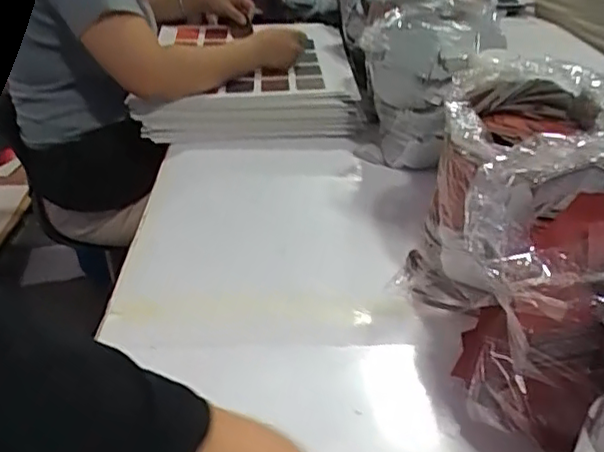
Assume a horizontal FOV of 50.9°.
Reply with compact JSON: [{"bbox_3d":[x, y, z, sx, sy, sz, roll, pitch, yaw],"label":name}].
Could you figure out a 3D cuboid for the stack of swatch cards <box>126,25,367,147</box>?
[{"bbox_3d":[-0.100,-0.292,1.266,0.382,0.096,0.509,-3,27,-2],"label":"stack of swatch cards"}]

